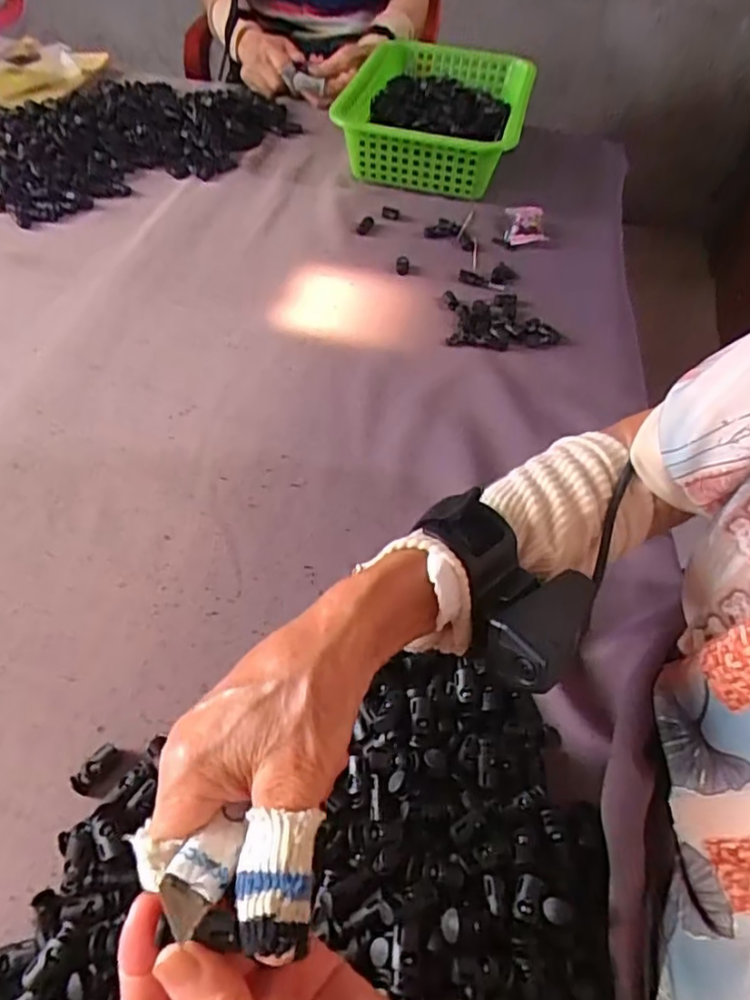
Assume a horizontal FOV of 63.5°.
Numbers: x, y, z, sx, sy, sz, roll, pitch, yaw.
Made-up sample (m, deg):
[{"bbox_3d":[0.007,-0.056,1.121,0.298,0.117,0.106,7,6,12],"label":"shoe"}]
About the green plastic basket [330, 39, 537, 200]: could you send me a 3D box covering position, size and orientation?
[{"bbox_3d":[0.081,-0.515,0.809,0.224,0.087,0.341,13,53,6],"label":"green plastic basket"}]

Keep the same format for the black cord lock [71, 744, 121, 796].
[{"bbox_3d":[-0.154,0.149,0.335,0.014,0.010,0.026,27,56,16],"label":"black cord lock"}]

